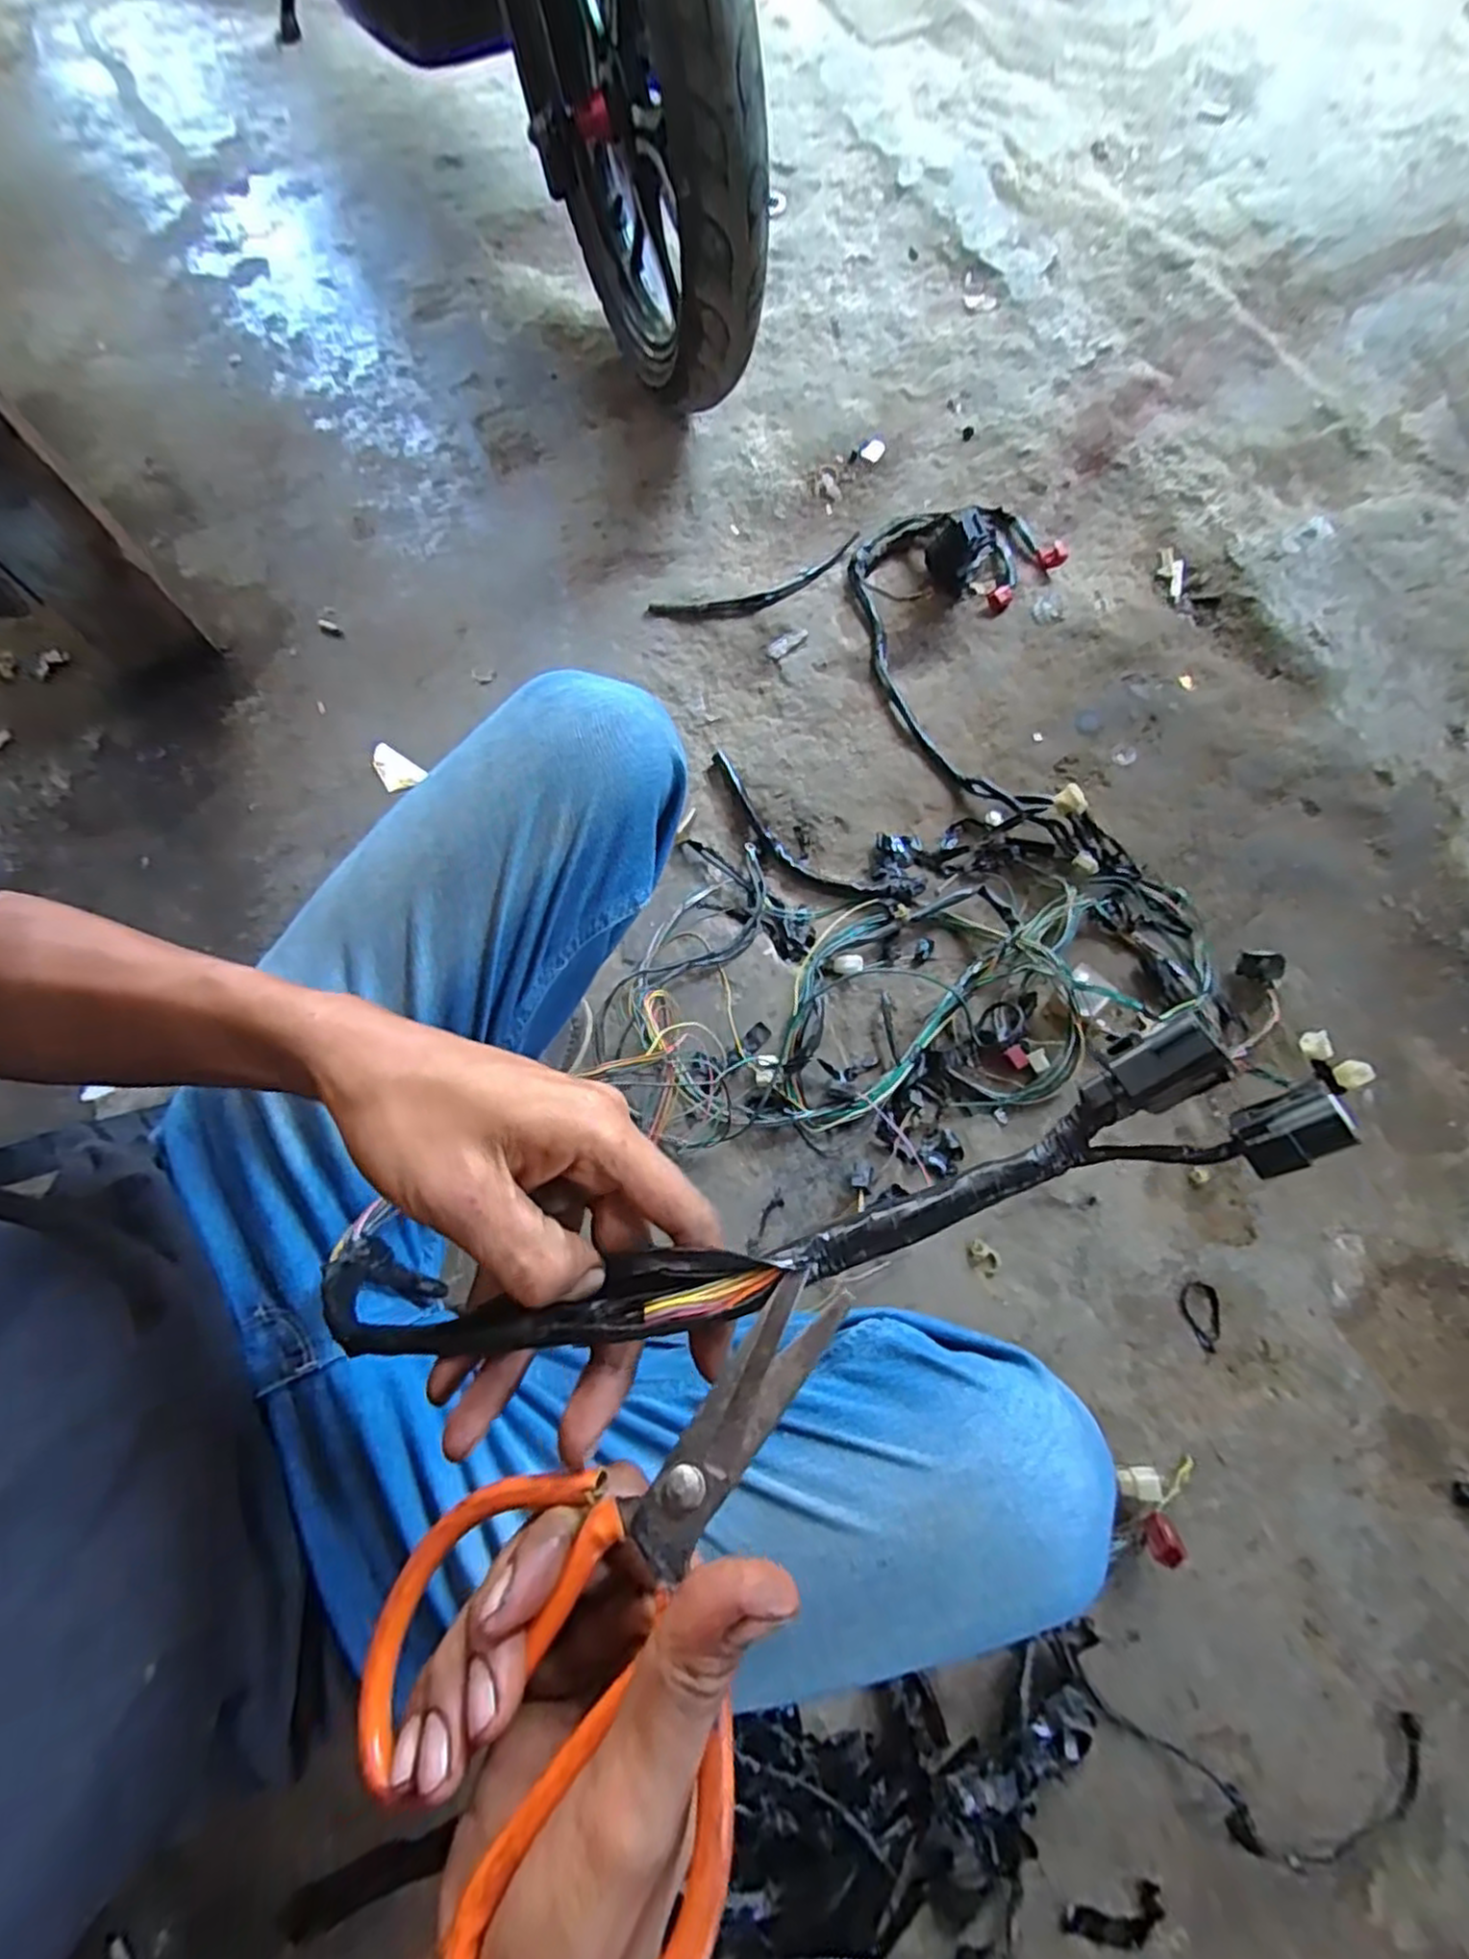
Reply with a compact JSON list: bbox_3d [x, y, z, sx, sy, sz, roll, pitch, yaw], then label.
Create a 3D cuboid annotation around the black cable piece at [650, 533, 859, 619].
[{"bbox_3d":[0.036,-0.468,0.882,0.274,0.033,0.049,-26,76,-7],"label":"black cable piece"}]

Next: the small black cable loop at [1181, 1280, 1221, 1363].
[{"bbox_3d":[0.414,0.303,0.651,0.034,0.004,0.065,10,74,3],"label":"small black cable loop"}]

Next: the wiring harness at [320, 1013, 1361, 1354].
[{"bbox_3d":[-0.004,0.077,0.237,0.336,0.028,0.059,-19,74,12],"label":"wiring harness"}]

